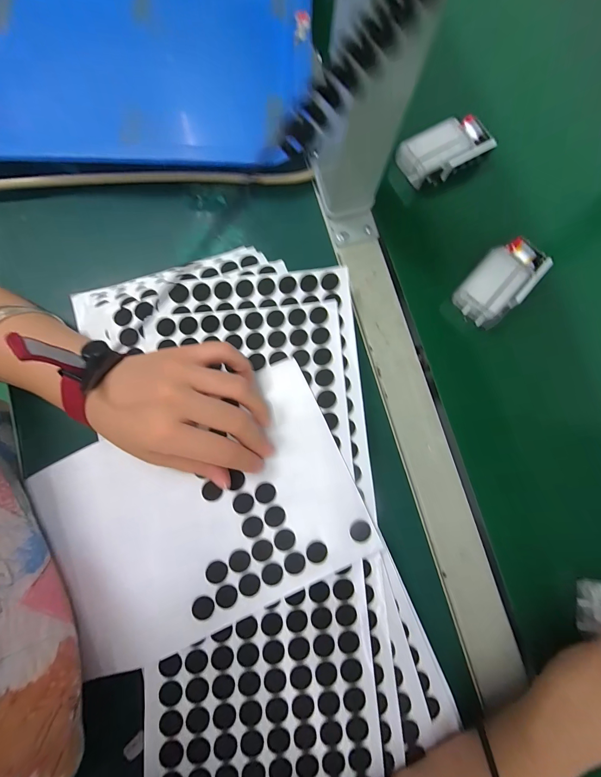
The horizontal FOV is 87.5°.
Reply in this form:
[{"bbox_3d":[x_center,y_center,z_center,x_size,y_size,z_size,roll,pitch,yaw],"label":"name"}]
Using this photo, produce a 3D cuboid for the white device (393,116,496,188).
[{"bbox_3d":[0.130,-0.214,0.284,0.075,0.019,0.040,-25,81,-5],"label":"white device"}]

